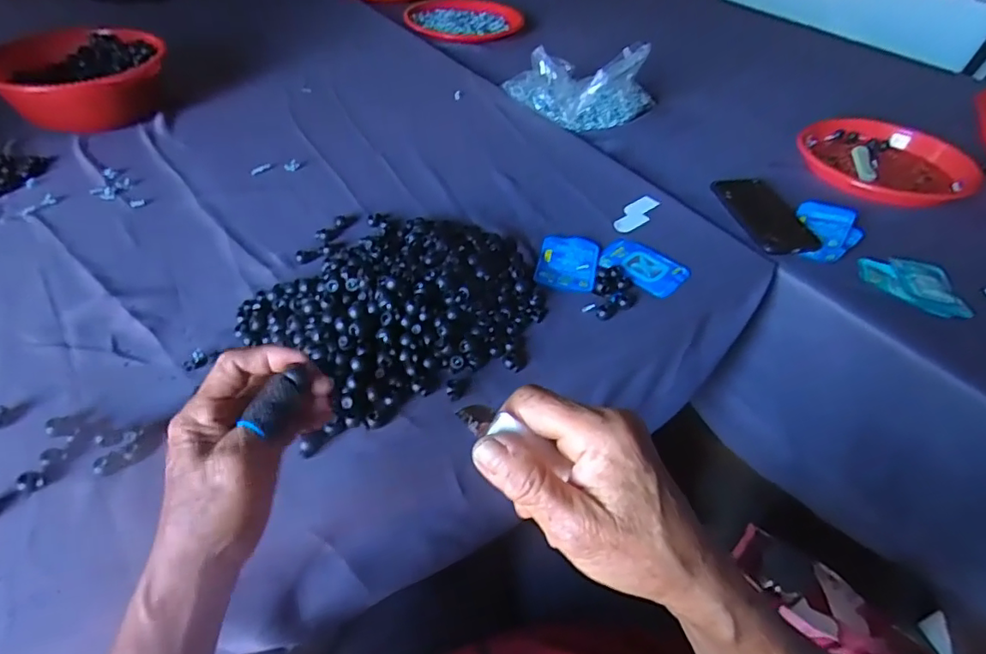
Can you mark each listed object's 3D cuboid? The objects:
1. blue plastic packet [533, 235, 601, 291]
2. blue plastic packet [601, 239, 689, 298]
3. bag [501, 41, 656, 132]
[{"bbox_3d":[0.085,-0.073,0.639,0.066,0.006,0.097,10,45,7],"label":"blue plastic packet"},{"bbox_3d":[0.168,-0.069,0.642,0.096,0.006,0.069,32,51,27],"label":"blue plastic packet"},{"bbox_3d":[0.142,-0.394,0.904,0.244,0.098,0.153,6,44,3],"label":"bag"}]

